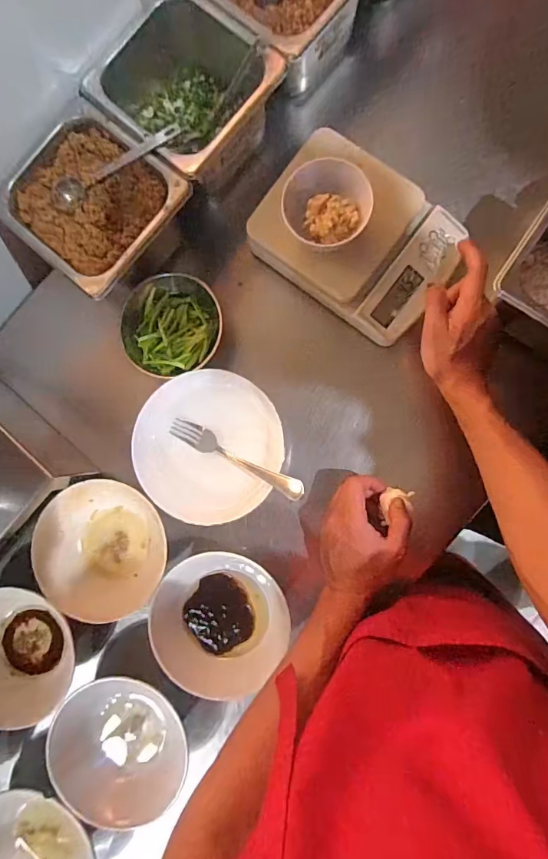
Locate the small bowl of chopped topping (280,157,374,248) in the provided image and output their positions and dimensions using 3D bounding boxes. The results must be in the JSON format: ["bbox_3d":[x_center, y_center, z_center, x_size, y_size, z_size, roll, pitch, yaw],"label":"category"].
[{"bbox_3d":[0.057,-0.235,0.476,0.085,0.053,0.082,0,87,5],"label":"small bowl of chopped topping"}]

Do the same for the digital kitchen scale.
[{"bbox_3d":[0.095,-0.217,0.504,0.217,0.049,0.160,35,90,6],"label":"digital kitchen scale"}]

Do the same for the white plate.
[{"bbox_3d":[-0.073,0.019,0.506,0.161,0.039,0.166,0,87,5],"label":"white plate"}]

